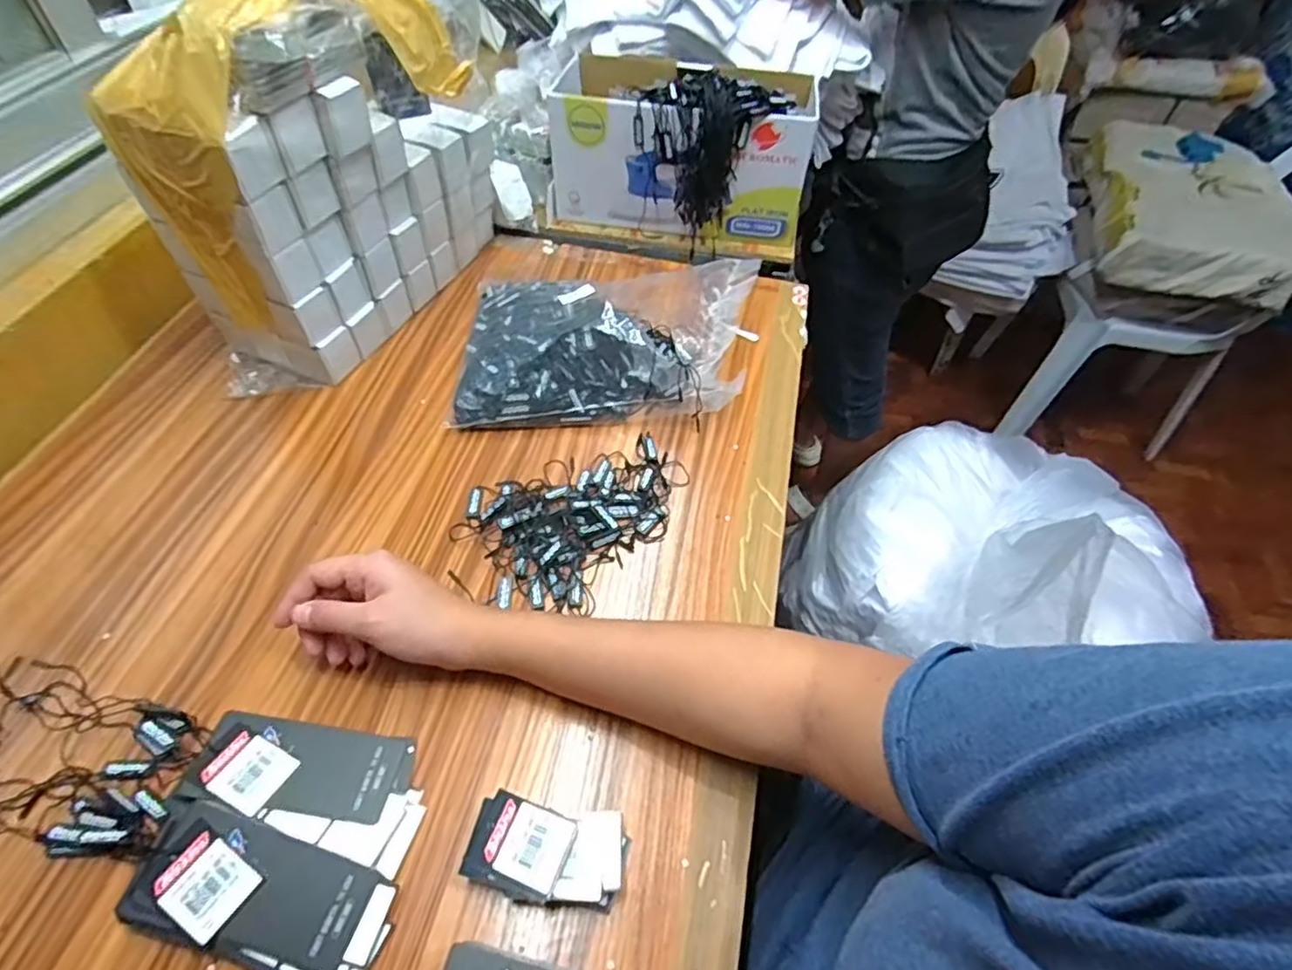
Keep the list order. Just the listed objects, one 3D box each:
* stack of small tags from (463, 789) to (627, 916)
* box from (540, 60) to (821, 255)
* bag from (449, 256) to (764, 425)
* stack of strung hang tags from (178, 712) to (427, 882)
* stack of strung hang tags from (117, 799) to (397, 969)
[{"bbox_3d":[-0.053,0.201,0.350,0.081,0.029,0.047,9,53,3],"label":"stack of small tags"},{"bbox_3d":[0.044,-0.373,0.718,0.269,0.137,0.135,13,53,6],"label":"box"},{"bbox_3d":[-0.030,-0.145,0.588,0.277,0.079,0.175,-2,53,-5],"label":"bag"},{"bbox_3d":[-0.189,0.166,0.371,0.129,0.024,0.064,16,53,8],"label":"stack of strung hang tags"},{"bbox_3d":[-0.197,0.213,0.331,0.124,0.029,0.058,16,54,8],"label":"stack of strung hang tags"}]

